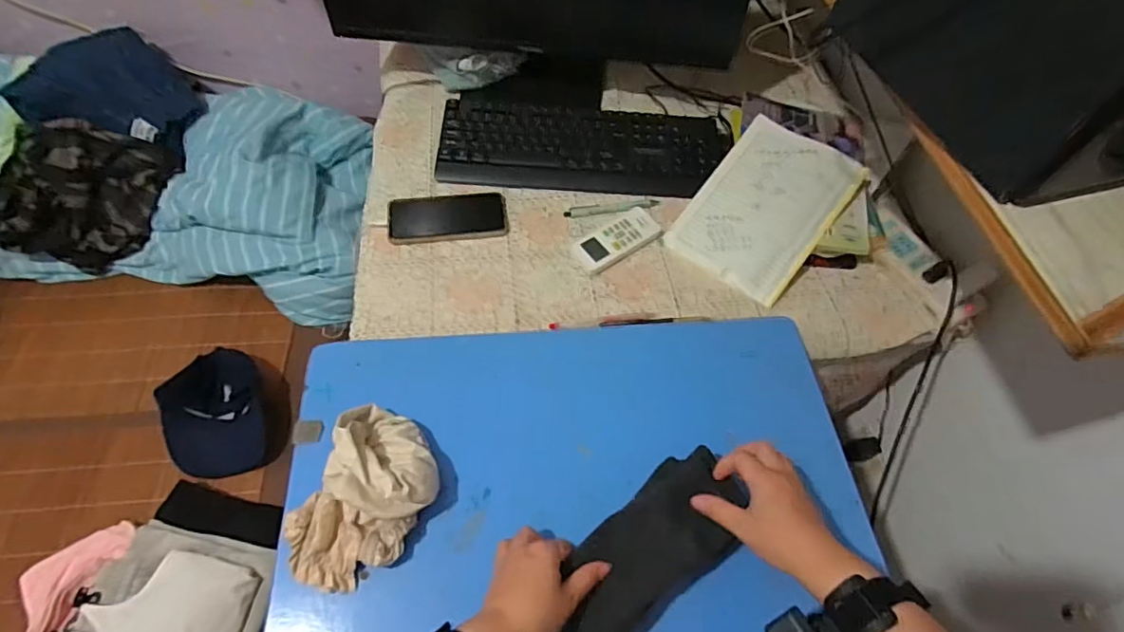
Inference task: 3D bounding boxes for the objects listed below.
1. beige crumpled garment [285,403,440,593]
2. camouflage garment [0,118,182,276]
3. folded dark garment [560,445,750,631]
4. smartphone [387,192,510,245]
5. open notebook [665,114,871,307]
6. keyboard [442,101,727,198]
[{"bbox_3d":[-0.186,0.169,0.508,0.112,0.071,0.162,22,59,10],"label":"beige crumpled garment"},{"bbox_3d":[-0.917,-0.233,1.028,0.290,0.232,0.066,-60,36,4],"label":"camouflage garment"},{"bbox_3d":[0.086,0.214,0.496,0.203,0.039,0.092,-37,67,-23],"label":"folded dark garment"},{"bbox_3d":[-0.163,-0.143,0.771,0.164,0.009,0.082,-7,59,-8],"label":"smartphone"},{"bbox_3d":[0.293,-0.160,0.774,0.181,0.011,0.259,36,78,20],"label":"open notebook"},{"bbox_3d":[0.032,-0.262,0.832,0.432,0.032,0.151,5,58,0],"label":"keyboard"}]

